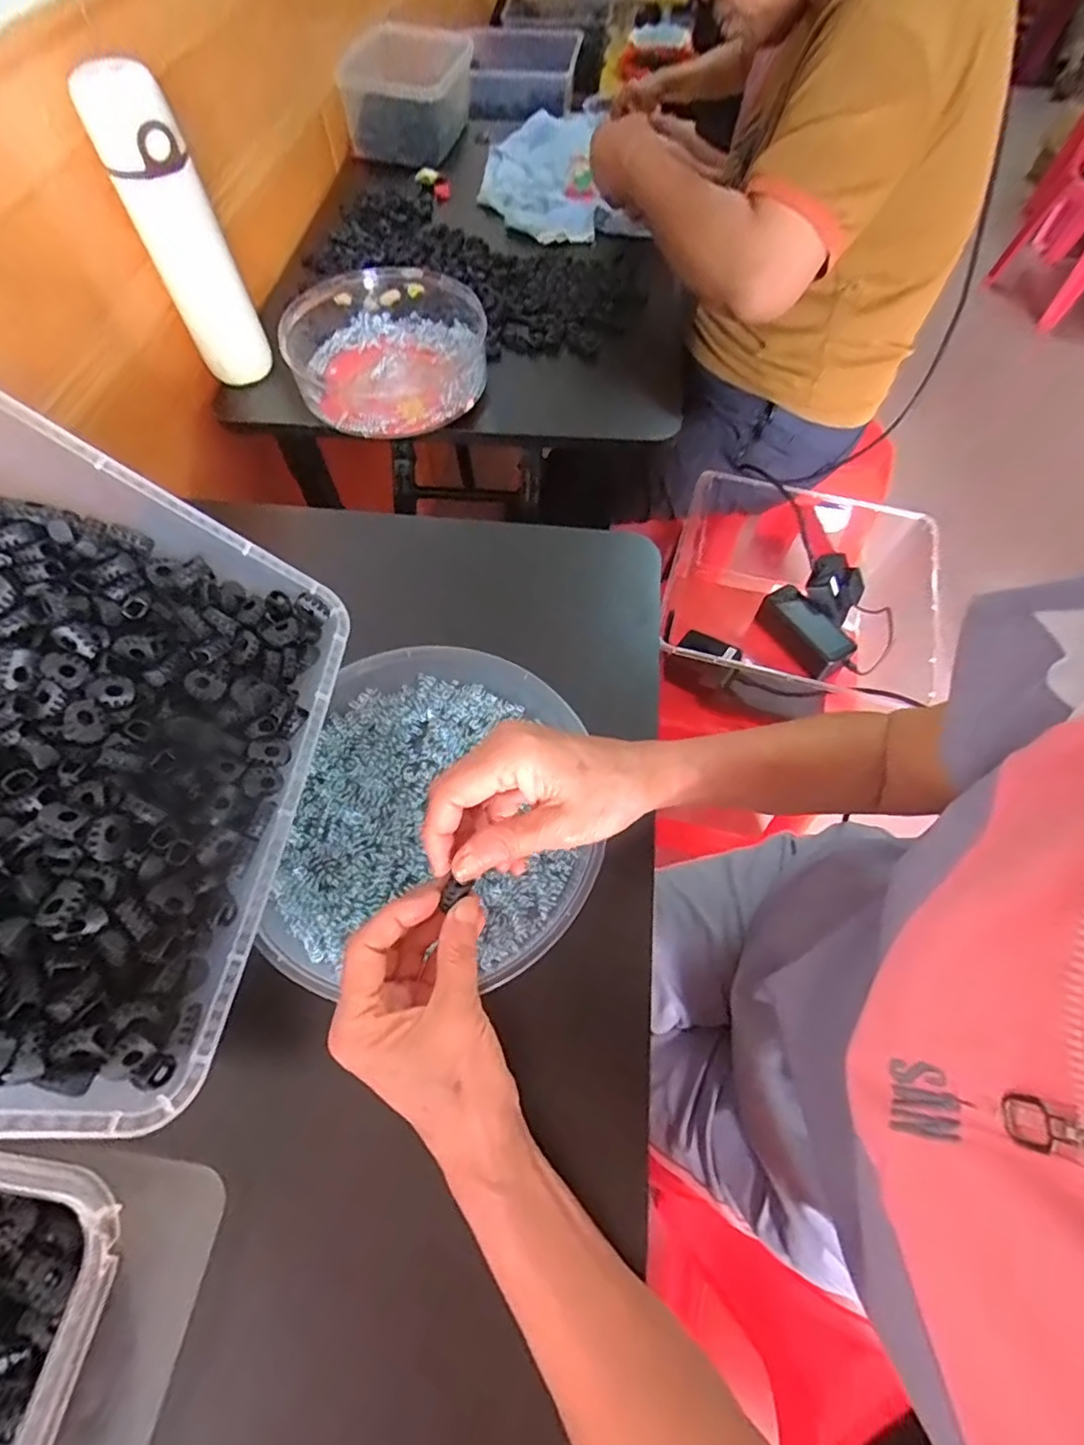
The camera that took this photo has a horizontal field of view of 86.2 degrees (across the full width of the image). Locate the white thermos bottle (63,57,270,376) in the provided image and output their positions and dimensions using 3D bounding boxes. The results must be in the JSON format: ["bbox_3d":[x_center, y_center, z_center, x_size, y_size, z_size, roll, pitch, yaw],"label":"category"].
[{"bbox_3d":[-0.320,-0.429,0.527,0.068,0.216,0.059,-26,66,-13],"label":"white thermos bottle"}]

